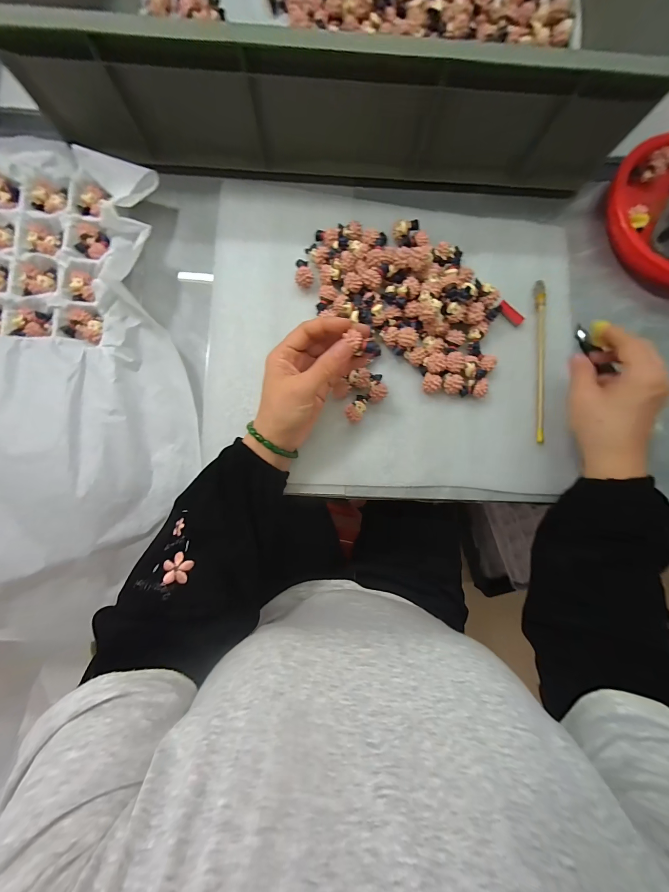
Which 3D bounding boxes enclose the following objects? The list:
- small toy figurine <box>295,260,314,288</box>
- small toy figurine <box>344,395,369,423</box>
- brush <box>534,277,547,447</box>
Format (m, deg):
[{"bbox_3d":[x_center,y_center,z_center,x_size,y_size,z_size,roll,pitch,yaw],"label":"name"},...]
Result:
[{"bbox_3d":[-0.032,-0.186,0.350,0.019,0.020,0.032,4,82,-2],"label":"small toy figurine"},{"bbox_3d":[0.024,-0.039,0.336,0.018,0.016,0.032,37,82,3],"label":"small toy figurine"},{"bbox_3d":[0.227,-0.096,0.353,0.010,0.010,0.183,5,83,-3],"label":"brush"}]

